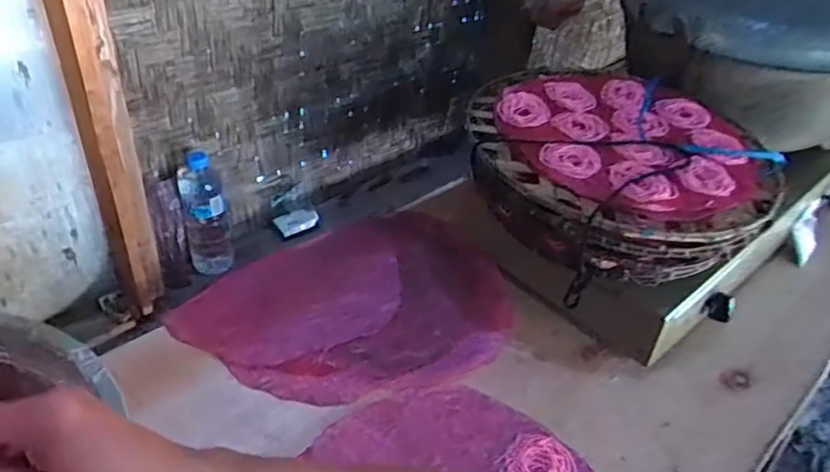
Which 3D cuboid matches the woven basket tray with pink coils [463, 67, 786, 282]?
[{"bbox_3d":[0.260,-0.098,0.858,0.348,0.119,0.397,-17,43,-26],"label":"woven basket tray with pink coils"}]

